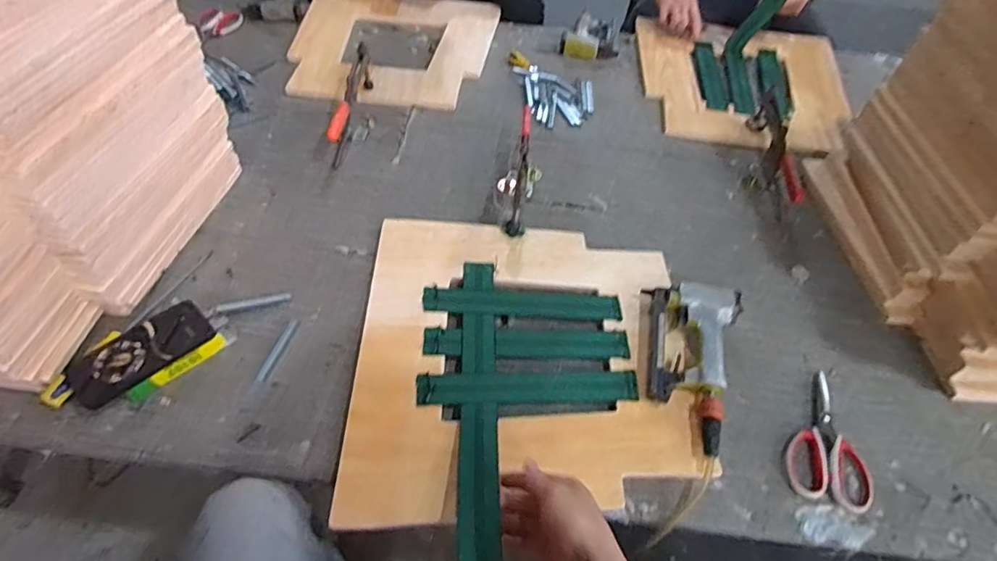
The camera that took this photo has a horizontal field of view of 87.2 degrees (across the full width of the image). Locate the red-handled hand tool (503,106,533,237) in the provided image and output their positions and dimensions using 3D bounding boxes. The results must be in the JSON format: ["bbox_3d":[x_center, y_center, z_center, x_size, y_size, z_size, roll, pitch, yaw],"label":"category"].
[{"bbox_3d":[0.038,-0.205,0.939,0.033,0.099,0.274,5,53,1],"label":"red-handled hand tool"}]

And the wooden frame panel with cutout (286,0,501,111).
[{"bbox_3d":[-0.252,-0.588,1.284,0.470,0.021,0.495,3,52,0],"label":"wooden frame panel with cutout"}]

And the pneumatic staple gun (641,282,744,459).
[{"bbox_3d":[0.258,0.108,0.739,0.131,0.055,0.251,19,54,12],"label":"pneumatic staple gun"}]

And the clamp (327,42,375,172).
[{"bbox_3d":[-0.291,-0.361,1.049,0.028,0.104,0.278,6,53,2],"label":"clamp"}]

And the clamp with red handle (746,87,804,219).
[{"bbox_3d":[0.534,-0.238,0.997,0.034,0.098,0.313,6,53,2],"label":"clamp with red handle"}]

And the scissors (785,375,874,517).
[{"bbox_3d":[0.441,0.208,0.696,0.099,0.022,0.177,16,54,10],"label":"scissors"}]

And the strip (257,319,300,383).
[{"bbox_3d":[-0.315,0.098,0.751,0.016,0.004,0.101,14,53,8],"label":"strip"}]

